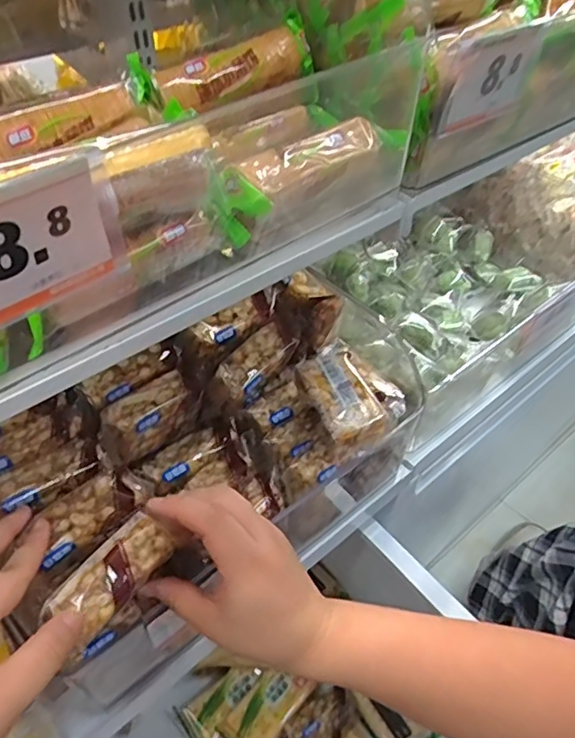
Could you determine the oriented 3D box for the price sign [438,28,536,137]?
[{"bbox_3d":[0.149,-0.210,0.418,0.107,0.055,0.009,-33,55,-32],"label":"price sign"}]

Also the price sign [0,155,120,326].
[{"bbox_3d":[-0.112,-0.048,0.236,0.083,0.060,0.005,-30,54,-30],"label":"price sign"}]

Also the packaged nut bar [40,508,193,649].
[{"bbox_3d":[-0.096,0.113,0.321,0.032,0.017,0.077,33,52,26],"label":"packaged nut bar"}]

